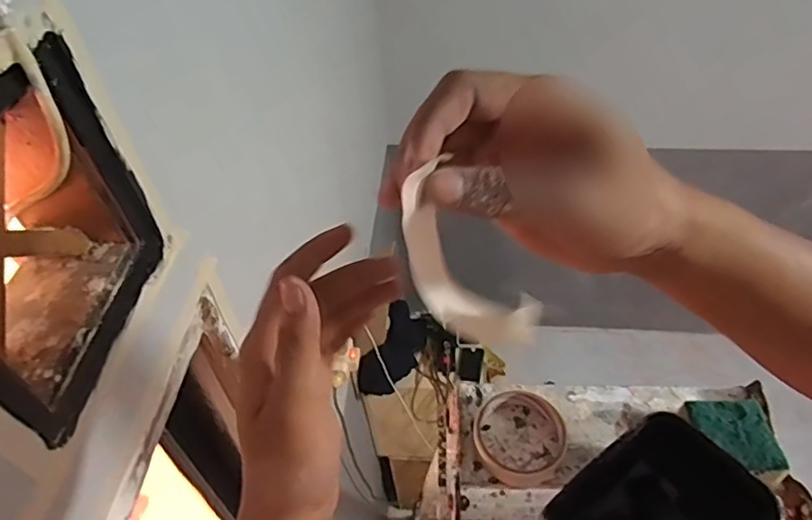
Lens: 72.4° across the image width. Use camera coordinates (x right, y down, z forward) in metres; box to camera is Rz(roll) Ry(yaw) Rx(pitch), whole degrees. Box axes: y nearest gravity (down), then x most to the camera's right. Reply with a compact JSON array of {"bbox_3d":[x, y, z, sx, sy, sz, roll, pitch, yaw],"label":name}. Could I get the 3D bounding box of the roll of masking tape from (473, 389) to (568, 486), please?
[{"bbox_3d":[0.109,0.165,0.523,0.088,0.022,0.087,-2,46,2],"label":"roll of masking tape"}]

